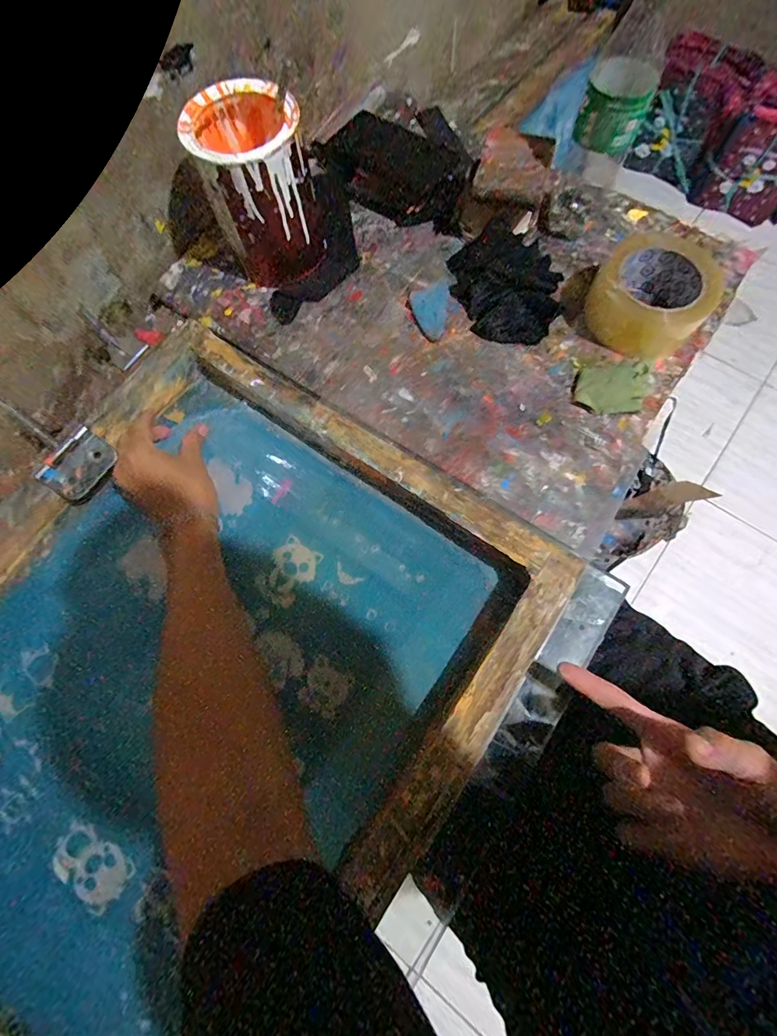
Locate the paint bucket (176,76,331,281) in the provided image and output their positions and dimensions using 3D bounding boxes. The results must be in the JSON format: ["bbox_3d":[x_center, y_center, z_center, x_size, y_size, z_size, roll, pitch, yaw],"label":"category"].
[{"bbox_3d":[-0.131,-0.343,0.455,0.106,0.139,0.110,-1,73,2],"label":"paint bucket"}]

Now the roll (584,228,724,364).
[{"bbox_3d":[0.277,-0.234,0.446,0.123,0.052,0.105,-43,76,-10],"label":"roll"}]

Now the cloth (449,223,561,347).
[{"bbox_3d":[0.133,-0.262,0.478,0.109,0.024,0.147,-23,74,-5],"label":"cloth"}]

